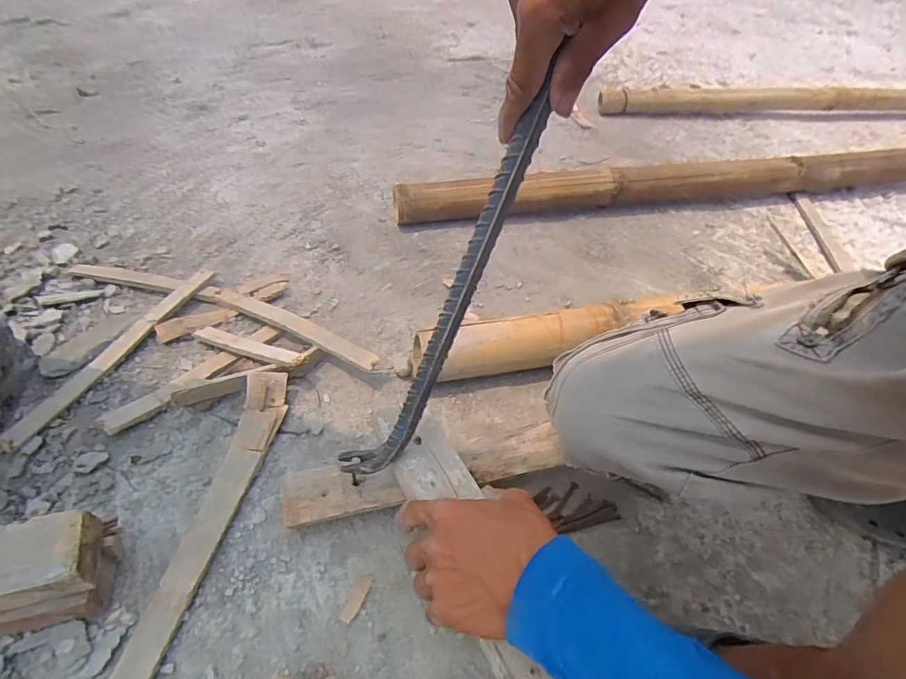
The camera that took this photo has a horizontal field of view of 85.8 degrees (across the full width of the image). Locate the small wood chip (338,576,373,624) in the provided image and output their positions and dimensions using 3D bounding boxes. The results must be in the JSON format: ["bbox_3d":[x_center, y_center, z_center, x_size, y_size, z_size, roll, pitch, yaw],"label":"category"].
[{"bbox_3d":[-0.088,0.233,0.439,0.015,0.004,0.041,18,48,13],"label":"small wood chip"}]

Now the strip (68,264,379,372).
[{"bbox_3d":[-0.311,-0.051,0.659,0.491,0.037,0.068,18,48,13],"label":"strip"}]

